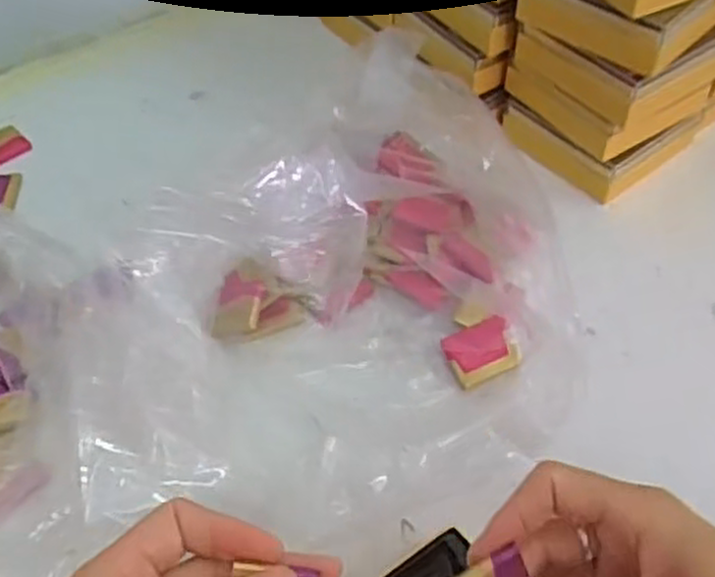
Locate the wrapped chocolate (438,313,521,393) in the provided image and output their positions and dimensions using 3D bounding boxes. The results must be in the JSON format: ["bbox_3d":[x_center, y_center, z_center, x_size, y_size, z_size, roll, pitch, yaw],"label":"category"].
[{"bbox_3d":[0.071,0.036,0.447,0.040,0.004,0.034,-23,67,-1],"label":"wrapped chocolate"}]

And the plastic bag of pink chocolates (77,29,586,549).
[{"bbox_3d":[-0.004,-0.017,0.448,0.281,0.093,0.286,-6,50,-4],"label":"plastic bag of pink chocolates"}]

